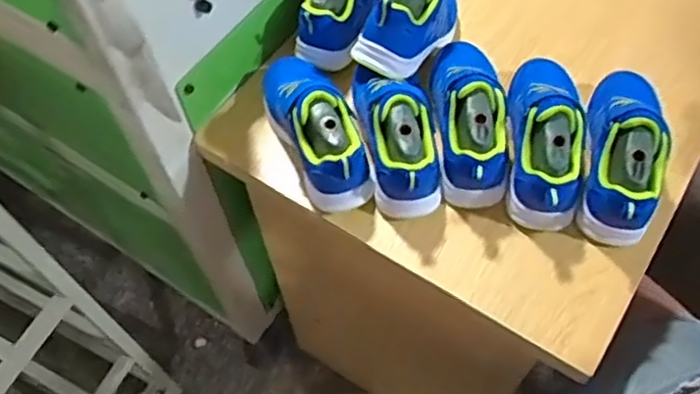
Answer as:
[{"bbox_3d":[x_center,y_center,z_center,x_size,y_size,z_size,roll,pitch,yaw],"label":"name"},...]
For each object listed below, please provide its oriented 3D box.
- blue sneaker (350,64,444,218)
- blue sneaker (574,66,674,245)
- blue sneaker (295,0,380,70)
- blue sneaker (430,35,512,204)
[{"bbox_3d":[0.048,-0.068,0.659,0.073,0.087,0.160,-9,59,-4],"label":"blue sneaker"},{"bbox_3d":[0.271,-0.053,0.639,0.070,0.084,0.203,9,59,7],"label":"blue sneaker"},{"bbox_3d":[-0.012,-0.224,0.741,0.072,0.073,0.137,18,61,12],"label":"blue sneaker"},{"bbox_3d":[0.125,-0.093,0.669,0.076,0.081,0.200,1,59,2],"label":"blue sneaker"}]

